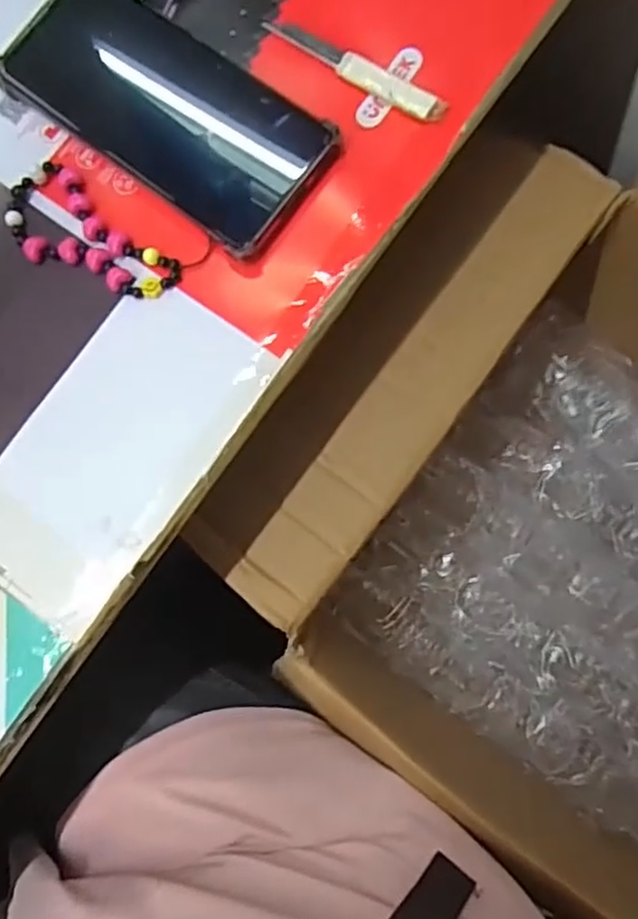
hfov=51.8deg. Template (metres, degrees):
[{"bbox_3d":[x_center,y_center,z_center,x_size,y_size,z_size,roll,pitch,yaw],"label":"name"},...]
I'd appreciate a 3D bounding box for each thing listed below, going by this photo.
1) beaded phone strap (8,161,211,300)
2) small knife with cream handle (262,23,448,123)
[{"bbox_3d":[-0.106,-0.108,0.318,0.099,0.009,0.047,25,85,7],"label":"beaded phone strap"},{"bbox_3d":[0.018,-0.193,0.322,0.100,0.008,0.013,35,86,7],"label":"small knife with cream handle"}]

